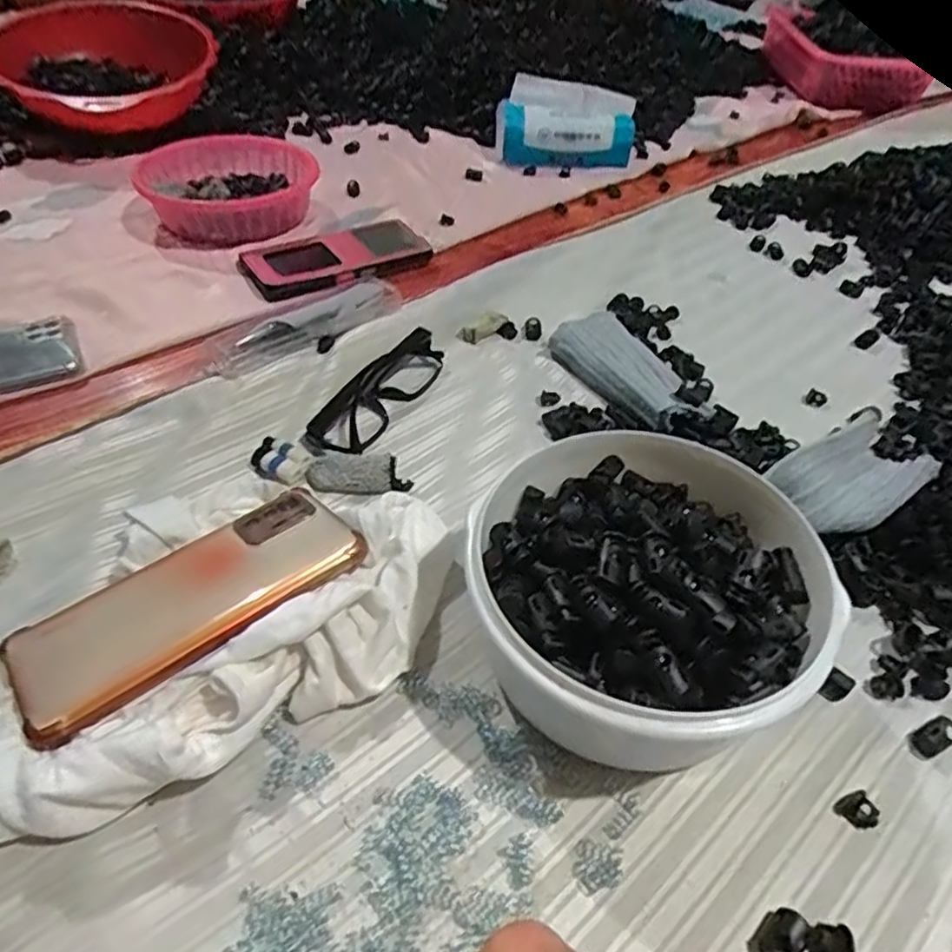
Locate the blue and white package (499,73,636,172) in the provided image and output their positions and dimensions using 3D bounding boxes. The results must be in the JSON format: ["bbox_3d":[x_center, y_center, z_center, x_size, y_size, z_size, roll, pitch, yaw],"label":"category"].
[{"bbox_3d":[0.107,-0.422,0.806,0.160,0.103,0.048,2,1,-1],"label":"blue and white package"}]

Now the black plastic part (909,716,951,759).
[{"bbox_3d":[0.216,0.122,0.312,0.023,0.008,0.012,-20,49,-20],"label":"black plastic part"}]

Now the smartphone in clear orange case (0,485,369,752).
[{"bbox_3d":[-0.140,0.059,0.327,0.162,0.009,0.080,-30,42,-26],"label":"smartphone in clear orange case"}]

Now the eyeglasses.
[{"bbox_3d":[-0.061,-0.062,0.465,0.035,0.022,0.124,25,50,21],"label":"eyeglasses"}]

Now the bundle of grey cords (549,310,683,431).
[{"bbox_3d":[0.111,-0.078,0.496,0.061,0.030,0.125,-20,49,-20],"label":"bundle of grey cords"}]

